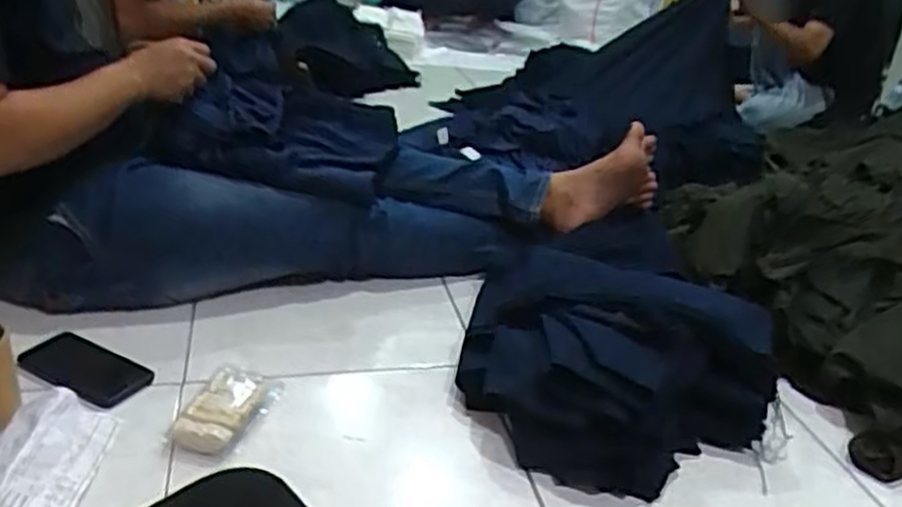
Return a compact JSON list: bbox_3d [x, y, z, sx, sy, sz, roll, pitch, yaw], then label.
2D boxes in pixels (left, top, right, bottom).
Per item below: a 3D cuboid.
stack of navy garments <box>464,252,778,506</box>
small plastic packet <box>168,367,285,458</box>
[{"bbox_3d":[0.211,0.137,1.014,0.401,0.154,0.383,10,26,12],"label":"stack of navy garments"},{"bbox_3d":[-0.266,0.187,0.909,0.093,0.036,0.140,8,26,7],"label":"small plastic packet"}]

